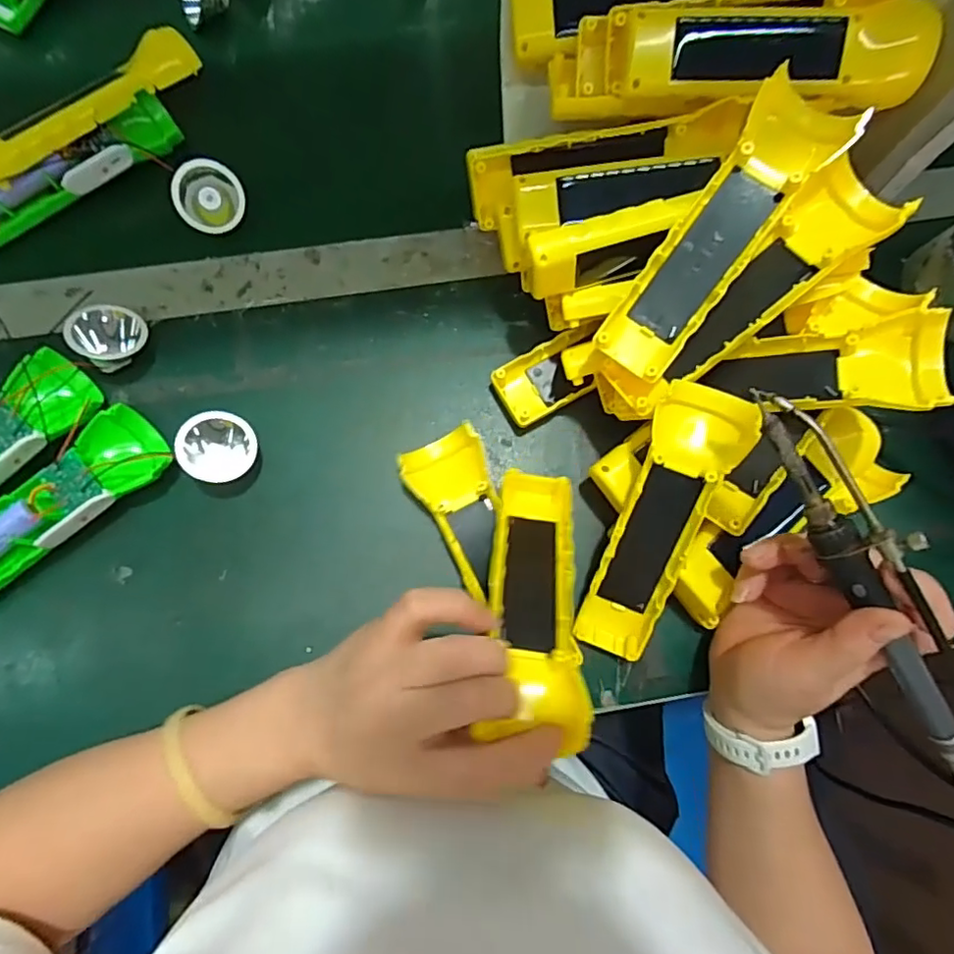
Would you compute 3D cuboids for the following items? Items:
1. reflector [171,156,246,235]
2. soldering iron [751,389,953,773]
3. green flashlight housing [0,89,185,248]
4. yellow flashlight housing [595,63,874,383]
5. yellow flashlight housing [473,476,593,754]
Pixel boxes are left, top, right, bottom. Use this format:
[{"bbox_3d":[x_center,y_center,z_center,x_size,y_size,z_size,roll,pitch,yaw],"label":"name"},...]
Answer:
[{"bbox_3d":[-0.189,-0.197,0.408,0.046,0.037,0.046,-11,117,-23],"label":"reflector"},{"bbox_3d":[0.186,0.054,0.260,0.025,0.025,0.207,-27,89,-7],"label":"soldering iron"},{"bbox_3d":[-0.287,-0.211,0.403,0.163,0.030,0.038,-33,82,-7],"label":"green flashlight housing"},{"bbox_3d":[0.128,-0.125,0.310,0.051,0.023,0.167,36,102,7],"label":"yellow flashlight housing"},{"bbox_3d":[0.032,0.060,0.306,0.047,0.024,0.155,2,43,0],"label":"yellow flashlight housing"}]

